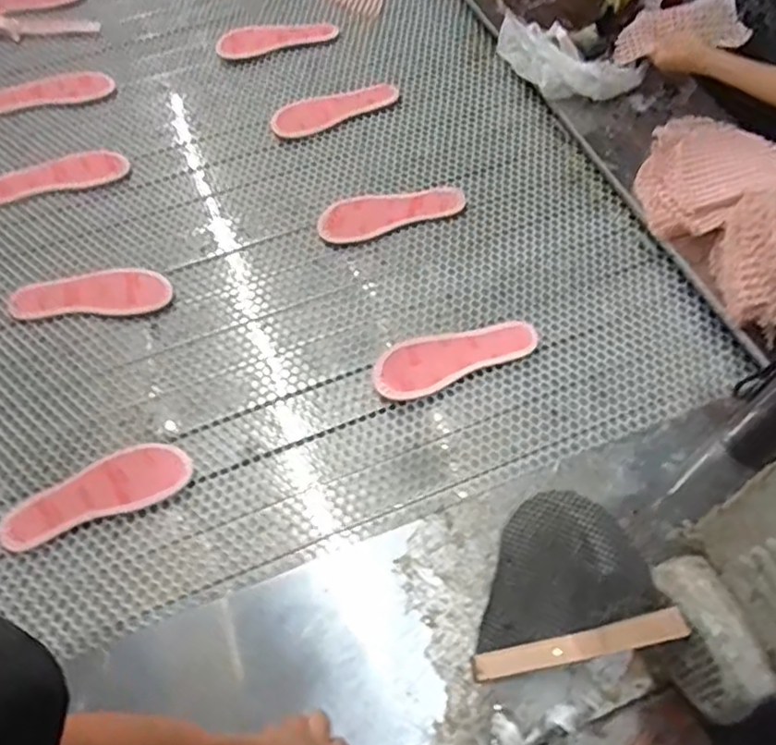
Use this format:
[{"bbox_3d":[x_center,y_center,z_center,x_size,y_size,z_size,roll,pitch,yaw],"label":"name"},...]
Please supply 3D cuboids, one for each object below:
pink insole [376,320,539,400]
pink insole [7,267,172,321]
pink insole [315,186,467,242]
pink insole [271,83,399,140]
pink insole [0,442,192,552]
[{"bbox_3d":[0.089,-0.028,0.883,0.226,0.021,0.085,-20,60,-14],"label":"pink insole"},{"bbox_3d":[-0.431,-0.116,0.951,0.224,0.011,0.083,-4,58,1],"label":"pink insole"},{"bbox_3d":[0.006,-0.247,1.008,0.224,0.012,0.079,-14,62,-5],"label":"pink insole"},{"bbox_3d":[-0.089,-0.457,1.124,0.225,0.019,0.072,-30,65,-13],"label":"pink insole"},{"bbox_3d":[-0.358,0.147,0.807,0.230,0.018,0.083,-20,63,-9],"label":"pink insole"}]

